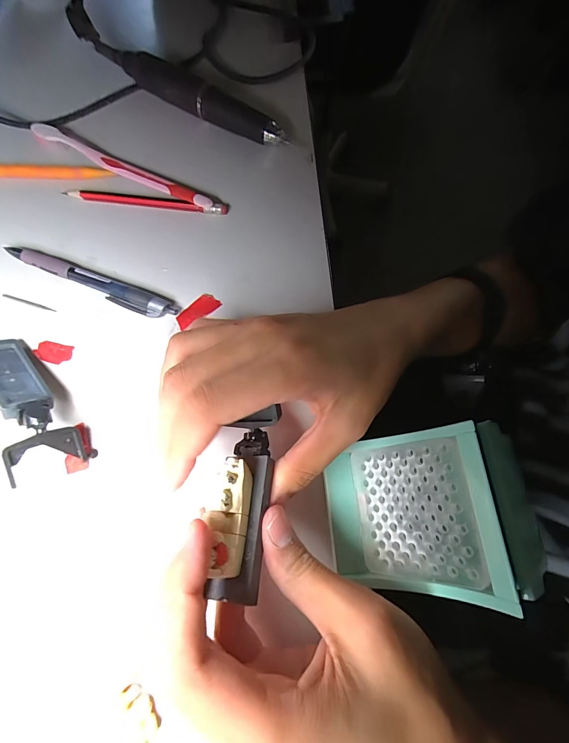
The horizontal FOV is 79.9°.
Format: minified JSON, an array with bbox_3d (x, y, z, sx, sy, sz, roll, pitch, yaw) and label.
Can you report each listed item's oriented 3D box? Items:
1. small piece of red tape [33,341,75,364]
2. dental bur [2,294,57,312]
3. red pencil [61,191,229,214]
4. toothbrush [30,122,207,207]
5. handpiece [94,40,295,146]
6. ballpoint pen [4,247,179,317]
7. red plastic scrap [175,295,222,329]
[{"bbox_3d":[-0.160,-0.014,0.234,0.026,0.004,0.014,11,72,3],"label":"small piece of red tape"},{"bbox_3d":[-0.186,-0.051,0.247,0.044,0.004,0.004,19,72,6],"label":"dental bur"},{"bbox_3d":[-0.111,-0.135,0.269,0.130,0.007,0.011,6,72,2],"label":"red pencil"},{"bbox_3d":[-0.135,-0.167,0.277,0.173,0.011,0.011,27,74,8],"label":"toothbrush"},{"bbox_3d":[-0.084,-0.241,0.297,0.197,0.024,0.020,33,74,10],"label":"handpiece"},{"bbox_3d":[-0.142,-0.064,0.247,0.137,0.010,0.016,21,73,6],"label":"ballpoint pen"},{"bbox_3d":[-0.062,-0.044,0.244,0.032,0.004,0.013,-37,76,-12],"label":"red plastic scrap"}]

